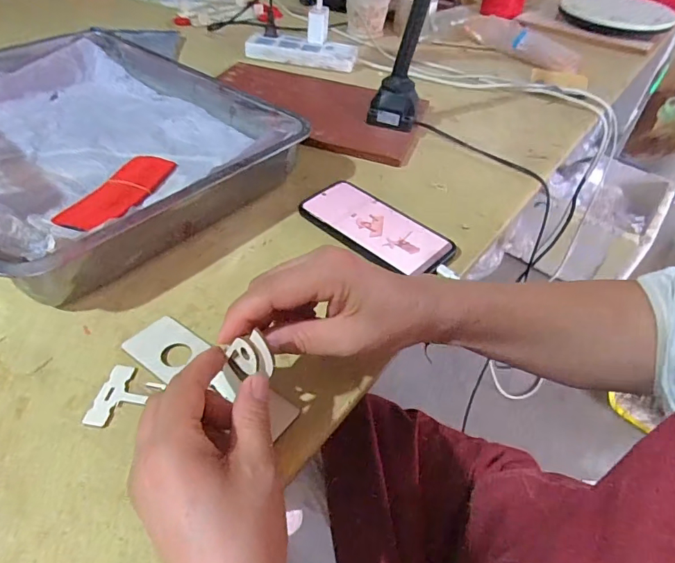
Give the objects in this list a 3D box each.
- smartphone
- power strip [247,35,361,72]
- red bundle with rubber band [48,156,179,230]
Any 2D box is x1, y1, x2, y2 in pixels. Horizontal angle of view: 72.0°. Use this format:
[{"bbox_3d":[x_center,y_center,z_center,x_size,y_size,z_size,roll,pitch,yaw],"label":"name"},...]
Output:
[{"bbox_3d":[0.037,-0.055,0.485,0.162,0.017,0.075,36,51,26],"label":"smartphone"},{"bbox_3d":[-0.064,-0.407,0.823,0.193,0.025,0.067,4,44,-1],"label":"power strip"},{"bbox_3d":[-0.230,-0.097,0.496,0.055,0.008,0.144,15,45,8],"label":"red bundle with rubber band"}]

